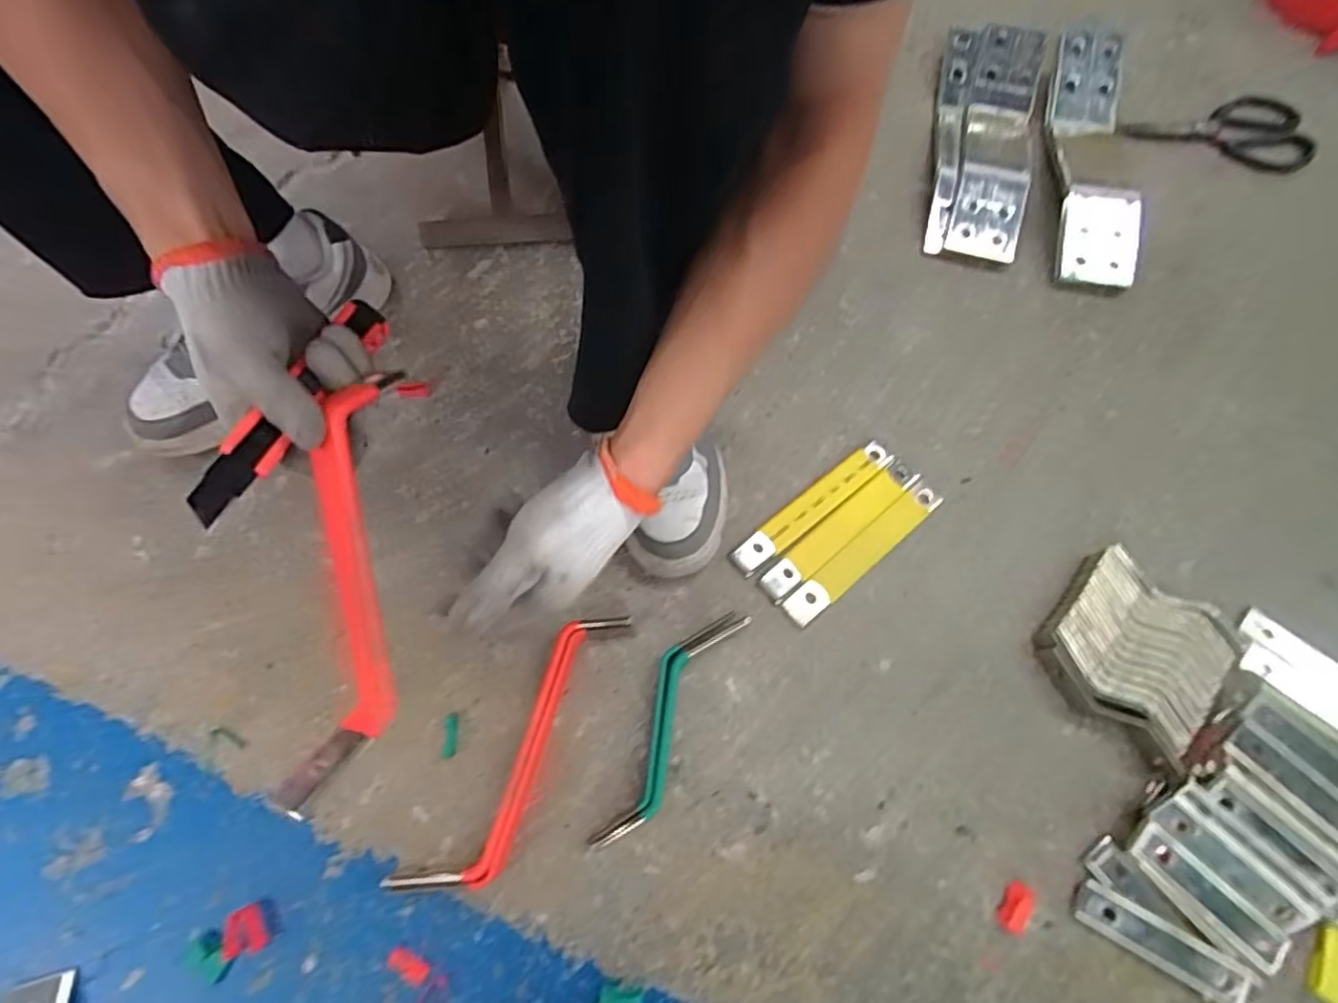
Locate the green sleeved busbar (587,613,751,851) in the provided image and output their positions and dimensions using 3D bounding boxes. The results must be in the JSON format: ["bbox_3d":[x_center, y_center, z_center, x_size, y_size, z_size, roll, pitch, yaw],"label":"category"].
[{"bbox_3d":[-0.003,0.181,0.486,0.047,0.032,0.208,26,72,10],"label":"green sleeved busbar"}]

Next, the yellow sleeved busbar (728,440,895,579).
[{"bbox_3d":[0.133,0.004,0.558,0.179,0.013,0.030,-37,73,-13],"label":"yellow sleeved busbar"}]

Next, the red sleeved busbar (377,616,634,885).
[{"bbox_3d":[-0.116,0.199,0.479,0.068,0.036,0.253,28,72,10],"label":"red sleeved busbar"}]

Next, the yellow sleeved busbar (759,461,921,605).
[{"bbox_3d":[0.157,0.026,0.549,0.178,0.015,0.029,-39,74,-13],"label":"yellow sleeved busbar"}]

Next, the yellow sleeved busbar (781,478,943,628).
[{"bbox_3d":[0.180,0.045,0.544,0.182,0.012,0.030,-39,74,-13],"label":"yellow sleeved busbar"}]

